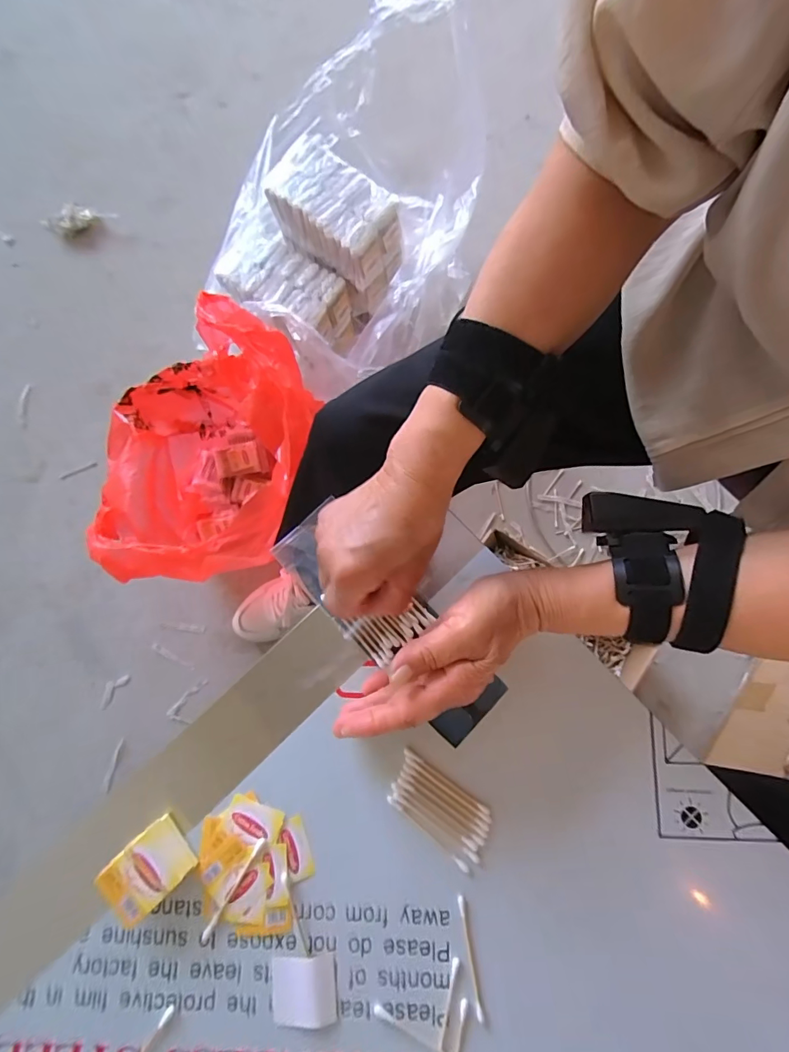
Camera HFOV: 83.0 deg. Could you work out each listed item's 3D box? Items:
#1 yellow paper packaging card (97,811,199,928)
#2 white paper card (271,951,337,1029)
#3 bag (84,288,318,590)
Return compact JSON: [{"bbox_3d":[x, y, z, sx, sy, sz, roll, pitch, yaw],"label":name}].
[{"bbox_3d":[-0.169,0.235,0.307,0.051,0.024,0.040,-42,81,-7],"label":"yellow paper packaging card"},{"bbox_3d":[-0.061,0.312,0.299,0.042,0.004,0.041,-5,79,0],"label":"white paper card"},{"bbox_3d":[-0.264,-0.108,0.705,0.279,0.300,0.381,-7,79,0],"label":"bag"}]

